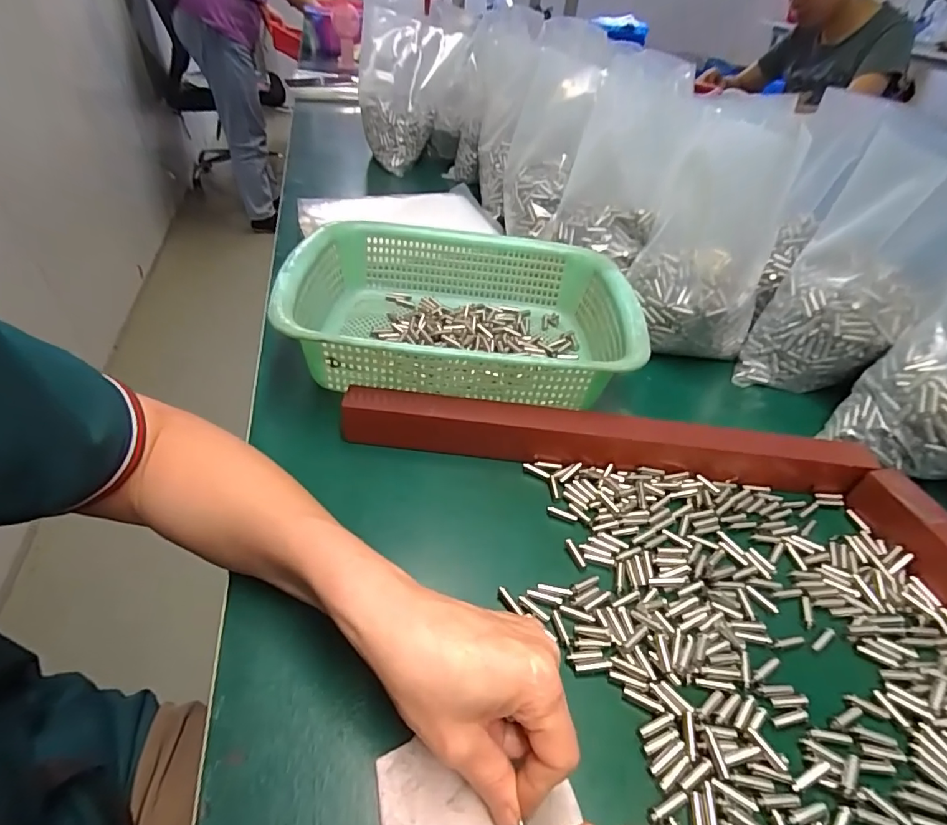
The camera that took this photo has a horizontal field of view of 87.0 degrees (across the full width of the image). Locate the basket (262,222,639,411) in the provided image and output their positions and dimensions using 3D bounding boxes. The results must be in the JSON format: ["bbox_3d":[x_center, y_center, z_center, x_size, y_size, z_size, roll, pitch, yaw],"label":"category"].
[{"bbox_3d":[-0.010,-0.090,0.457,0.287,0.080,0.216,1,43,-3],"label":"basket"}]

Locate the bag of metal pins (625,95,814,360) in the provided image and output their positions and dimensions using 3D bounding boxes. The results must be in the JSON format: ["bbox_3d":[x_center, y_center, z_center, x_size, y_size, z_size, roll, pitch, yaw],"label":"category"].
[{"bbox_3d":[0.232,-0.169,0.478,0.121,0.202,0.140,18,45,15],"label":"bag of metal pins"}]

